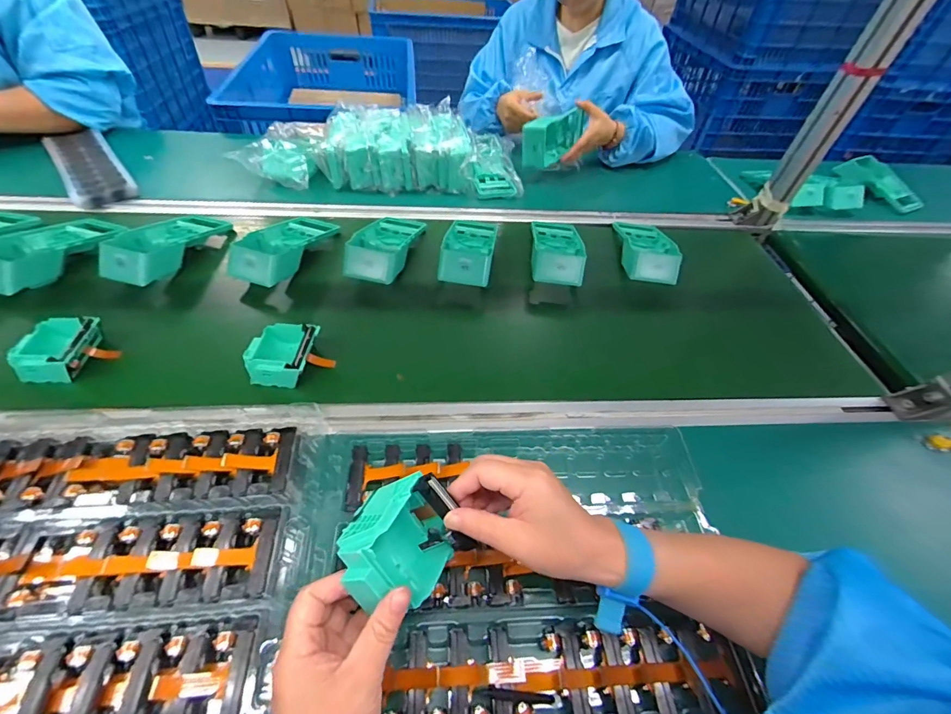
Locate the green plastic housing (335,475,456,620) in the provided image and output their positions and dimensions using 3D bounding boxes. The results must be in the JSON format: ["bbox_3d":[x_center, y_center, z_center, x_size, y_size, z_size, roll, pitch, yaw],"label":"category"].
[{"bbox_3d":[-0.057,0.147,0.303,0.046,0.088,0.085,6,37,40],"label":"green plastic housing"}]

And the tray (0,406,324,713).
[{"bbox_3d":[-0.341,0.168,0.327,0.373,0.030,0.267,-2,49,-7],"label":"tray"}]

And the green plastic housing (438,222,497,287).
[{"bbox_3d":[-0.008,-0.188,0.662,0.086,0.045,0.198,8,51,2],"label":"green plastic housing"}]

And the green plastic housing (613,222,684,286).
[{"bbox_3d":[0.300,-0.201,0.714,0.091,0.049,0.197,10,51,4],"label":"green plastic housing"}]

